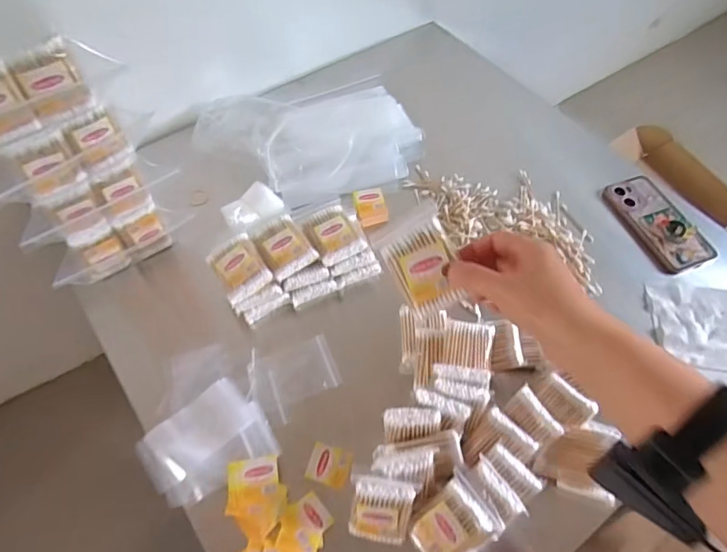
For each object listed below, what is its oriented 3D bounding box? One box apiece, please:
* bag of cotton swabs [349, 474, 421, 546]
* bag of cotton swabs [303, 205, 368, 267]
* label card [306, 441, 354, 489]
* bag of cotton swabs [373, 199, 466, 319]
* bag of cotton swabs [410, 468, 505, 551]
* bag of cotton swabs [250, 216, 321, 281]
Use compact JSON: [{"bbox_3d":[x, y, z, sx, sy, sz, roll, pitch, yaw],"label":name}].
[{"bbox_3d":[0.017,0.229,0.495,0.058,0.077,0.019,8,28,5],"label":"bag of cotton swabs"},{"bbox_3d":[-0.038,-0.053,0.640,0.057,0.017,0.078,-24,60,-16],"label":"bag of cotton swabs"},{"bbox_3d":[-0.037,0.205,0.554,0.044,0.004,0.041,21,56,-4],"label":"label card"},{"bbox_3d":[0.051,-0.012,0.432,0.059,0.009,0.084,-31,77,11],"label":"bag of cotton swabs"},{"bbox_3d":[0.087,0.242,0.496,0.056,0.021,0.084,43,101,19],"label":"bag of cotton swabs"},{"bbox_3d":[-0.097,-0.038,0.618,0.055,0.010,0.076,-31,68,-13],"label":"bag of cotton swabs"}]

